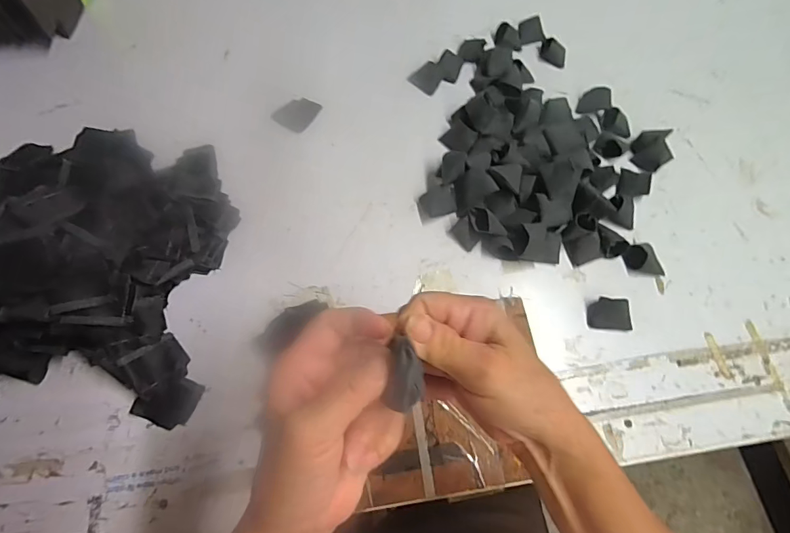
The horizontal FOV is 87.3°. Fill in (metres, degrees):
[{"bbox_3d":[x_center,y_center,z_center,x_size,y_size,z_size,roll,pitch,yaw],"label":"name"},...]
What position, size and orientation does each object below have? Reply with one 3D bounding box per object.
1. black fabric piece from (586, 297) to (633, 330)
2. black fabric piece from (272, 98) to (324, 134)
[{"bbox_3d":[0.240,0.052,0.457,0.046,0.020,0.029,5,66,-1],"label":"black fabric piece"},{"bbox_3d":[-0.132,-0.206,0.556,0.050,0.004,0.054,28,68,9],"label":"black fabric piece"}]

